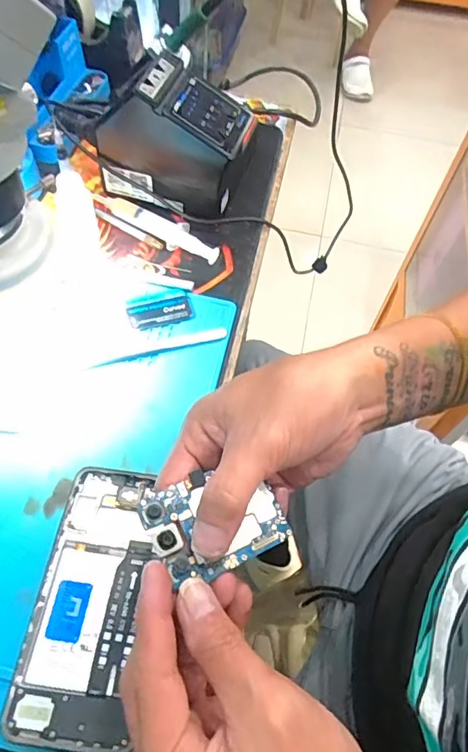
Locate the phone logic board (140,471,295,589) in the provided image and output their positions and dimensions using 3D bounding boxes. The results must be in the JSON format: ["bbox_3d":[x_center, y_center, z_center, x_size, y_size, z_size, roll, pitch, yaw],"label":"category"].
[{"bbox_3d":[-0.009,0.070,0.247,0.065,0.012,0.047,-19,61,-15],"label":"phone logic board"}]

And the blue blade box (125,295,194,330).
[{"bbox_3d":[-0.064,-0.056,0.438,0.055,0.004,0.025,-9,59,-9],"label":"blue blade box"}]

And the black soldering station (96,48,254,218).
[{"bbox_3d":[-0.060,-0.225,0.474,0.140,0.113,0.078,17,59,6],"label":"black soldering station"}]

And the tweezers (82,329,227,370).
[{"bbox_3d":[-0.063,-0.025,0.421,0.116,0.004,0.011,-13,60,-12],"label":"tweezers"}]

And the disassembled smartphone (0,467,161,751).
[{"bbox_3d":[-0.088,0.135,0.316,0.064,0.011,0.157,7,58,0],"label":"disassembled smartphone"}]

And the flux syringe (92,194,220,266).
[{"bbox_3d":[-0.076,-0.144,0.486,0.140,0.017,0.023,27,60,12],"label":"flux syringe"}]

